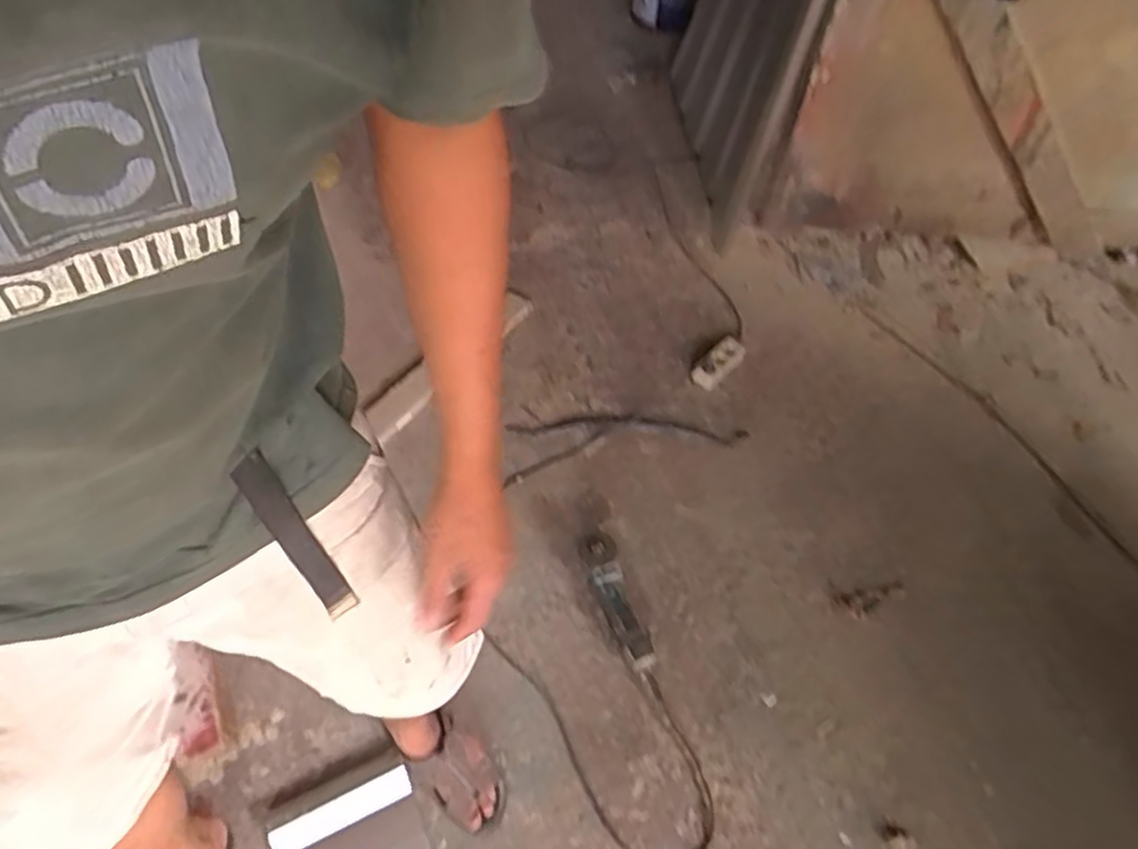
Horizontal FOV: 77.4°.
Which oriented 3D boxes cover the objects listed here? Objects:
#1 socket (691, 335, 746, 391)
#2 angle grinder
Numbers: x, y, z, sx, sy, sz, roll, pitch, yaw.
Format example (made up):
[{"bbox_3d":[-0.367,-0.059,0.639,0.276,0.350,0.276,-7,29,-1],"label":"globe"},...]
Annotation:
[{"bbox_3d":[0.388,-0.164,1.844,0.075,0.051,0.188,37,58,24],"label":"socket"},{"bbox_3d":[0.097,0.339,1.382,0.067,0.098,0.273,-17,55,-17],"label":"angle grinder"}]

